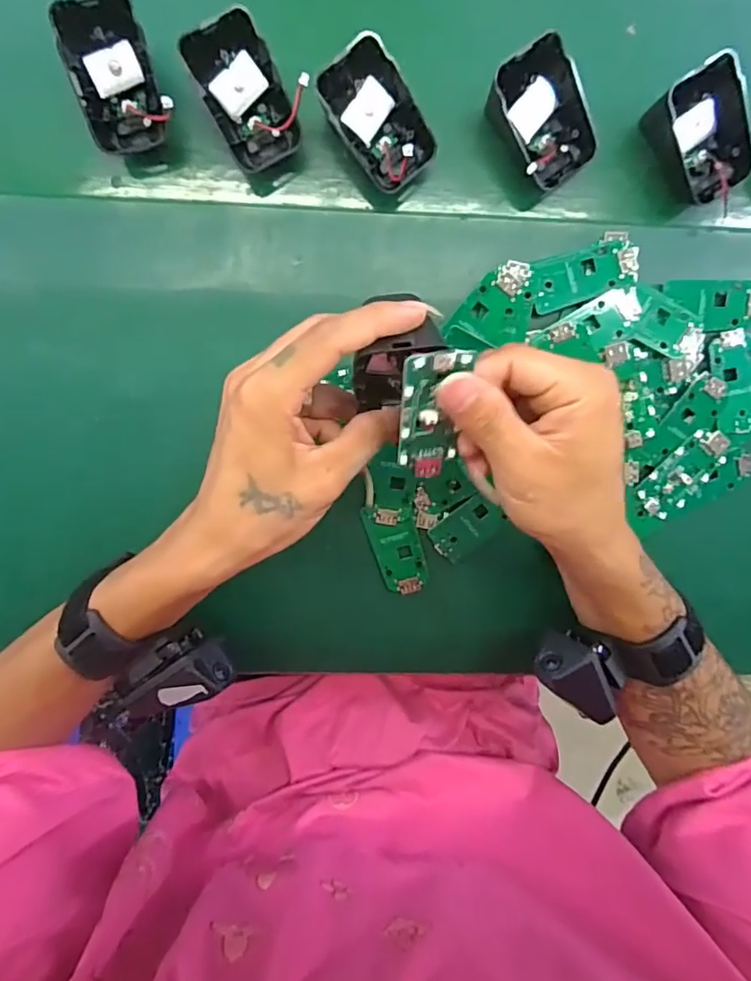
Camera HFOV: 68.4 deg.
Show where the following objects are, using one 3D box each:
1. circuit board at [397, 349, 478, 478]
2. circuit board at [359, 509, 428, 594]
[{"bbox_3d":[0.026,-0.034,0.252,0.030,0.011,0.062,-3,133,-2],"label":"circuit board"},{"bbox_3d":[0.015,0.038,0.360,0.031,0.007,0.061,-20,97,0],"label":"circuit board"}]

